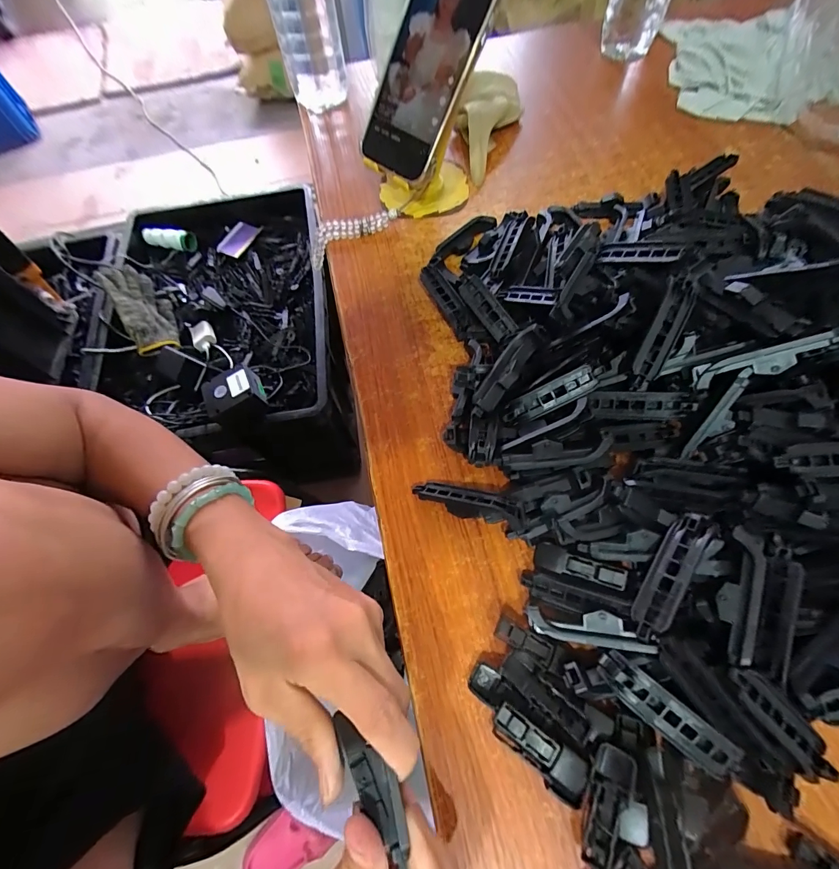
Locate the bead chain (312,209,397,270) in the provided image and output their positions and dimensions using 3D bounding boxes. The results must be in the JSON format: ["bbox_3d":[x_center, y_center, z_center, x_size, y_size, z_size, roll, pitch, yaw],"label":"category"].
[{"bbox_3d":[-0.068,-0.201,0.392,0.097,0.028,0.022,-20,65,8],"label":"bead chain"}]

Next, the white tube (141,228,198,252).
[{"bbox_3d":[-0.561,-0.437,0.880,0.137,0.039,0.032,11,67,8],"label":"white tube"}]

